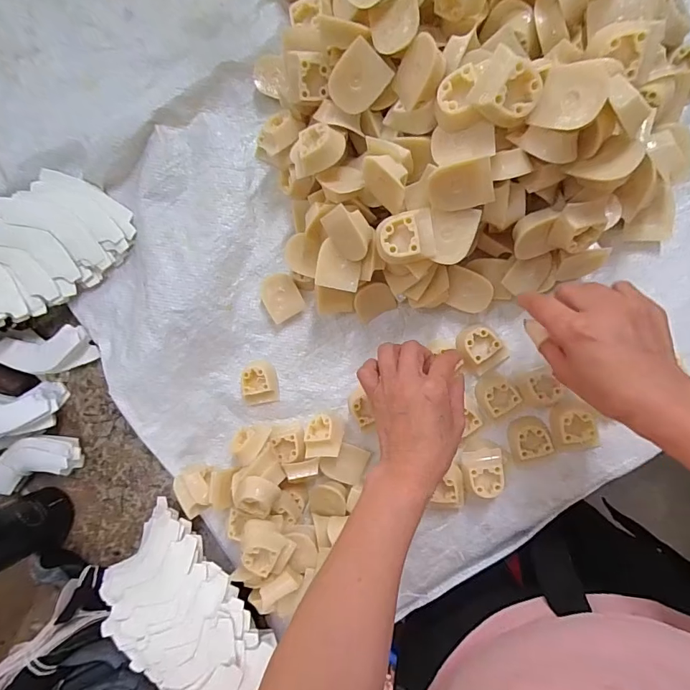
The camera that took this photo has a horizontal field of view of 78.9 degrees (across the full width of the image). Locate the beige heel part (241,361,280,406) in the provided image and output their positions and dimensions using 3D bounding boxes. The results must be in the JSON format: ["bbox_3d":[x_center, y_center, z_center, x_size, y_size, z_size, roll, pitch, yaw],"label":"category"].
[{"bbox_3d":[-0.093,0.041,0.451,0.039,0.018,0.046,-9,91,10],"label":"beige heel part"}]

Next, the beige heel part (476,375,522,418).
[{"bbox_3d":[0.148,0.048,0.407,0.036,0.014,0.036,-24,88,10],"label":"beige heel part"}]

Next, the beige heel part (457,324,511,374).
[{"bbox_3d":[0.133,0.002,0.410,0.040,0.019,0.046,-26,88,10],"label":"beige heel part"}]

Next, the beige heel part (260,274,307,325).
[{"bbox_3d":[-0.066,-0.051,0.442,0.039,0.021,0.044,-30,87,10],"label":"beige heel part"}]

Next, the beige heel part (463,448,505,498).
[{"bbox_3d":[0.133,0.121,0.400,0.034,0.026,0.039,-9,91,10],"label":"beige heel part"}]

